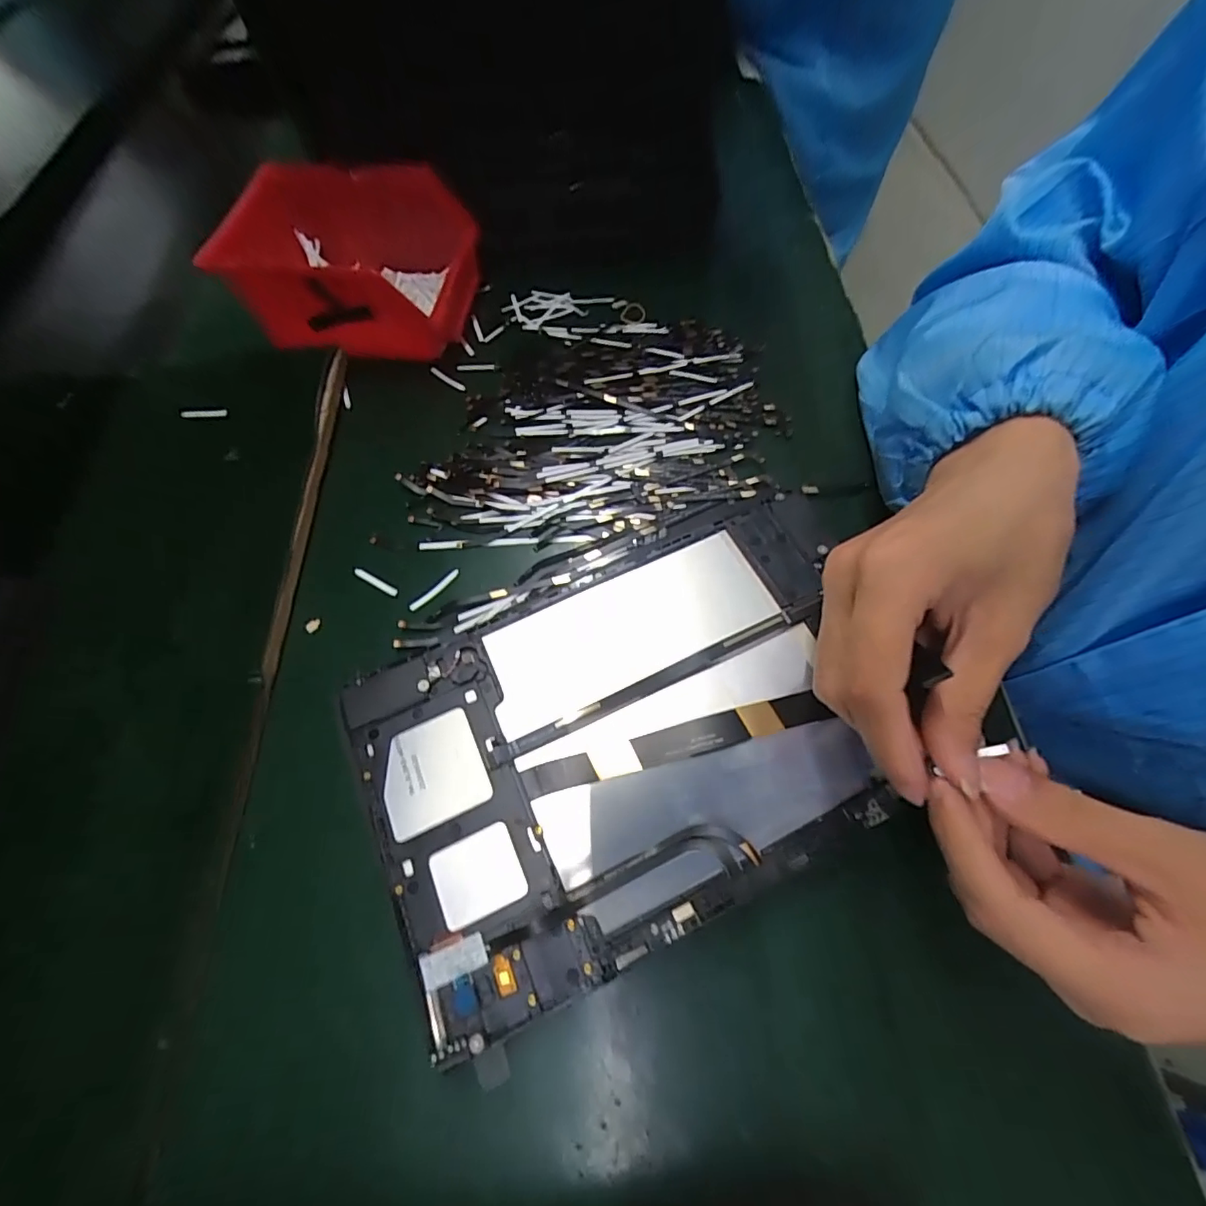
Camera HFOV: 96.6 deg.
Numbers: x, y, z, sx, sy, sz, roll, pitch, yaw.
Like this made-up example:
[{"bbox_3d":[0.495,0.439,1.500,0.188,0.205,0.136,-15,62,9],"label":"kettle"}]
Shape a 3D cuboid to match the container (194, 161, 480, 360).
[{"bbox_3d":[-0.155,-0.218,0.359,0.133,0.078,0.105,3,64,6],"label":"container"}]

